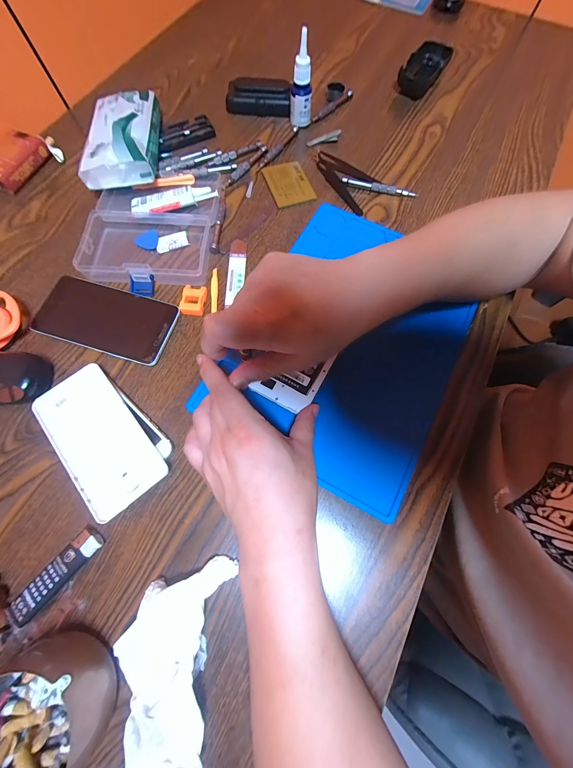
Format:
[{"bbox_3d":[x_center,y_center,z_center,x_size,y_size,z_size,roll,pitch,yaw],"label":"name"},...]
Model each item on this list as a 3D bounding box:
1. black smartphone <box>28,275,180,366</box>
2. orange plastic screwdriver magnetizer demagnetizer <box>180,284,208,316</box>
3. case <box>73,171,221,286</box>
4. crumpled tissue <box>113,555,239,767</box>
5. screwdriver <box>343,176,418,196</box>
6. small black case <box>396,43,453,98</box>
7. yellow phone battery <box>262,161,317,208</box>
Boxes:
[{"bbox_3d":[-0.204,-0.074,0.316,0.152,0.009,0.076,16,73,5],"label":"black smartphone"},{"bbox_3d":[-0.107,-0.097,0.322,0.027,0.011,0.034,7,72,2],"label":"orange plastic screwdriver magnetizer demagnetizer"},{"bbox_3d":[-0.168,-0.205,0.350,0.150,0.022,0.184,4,72,1],"label":"case"},{"bbox_3d":[-0.092,0.216,0.216,0.076,0.023,0.141,7,72,2],"label":"crumpled tissue"},{"bbox_3d":[0.127,-0.269,0.382,0.102,0.010,0.009,13,72,4],"label":"screwdriver"},{"bbox_3d":[0.221,-0.504,0.448,0.052,0.025,0.109,30,74,9],"label":"small black case"},{"bbox_3d":[0.003,-0.278,0.385,0.053,0.006,0.074,-19,73,-7],"label":"yellow phone battery"}]

